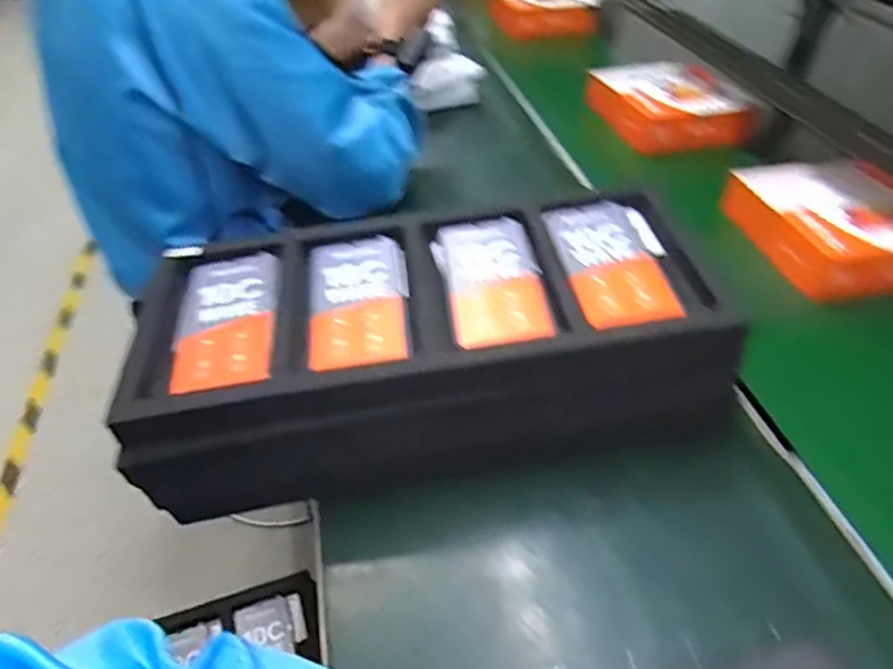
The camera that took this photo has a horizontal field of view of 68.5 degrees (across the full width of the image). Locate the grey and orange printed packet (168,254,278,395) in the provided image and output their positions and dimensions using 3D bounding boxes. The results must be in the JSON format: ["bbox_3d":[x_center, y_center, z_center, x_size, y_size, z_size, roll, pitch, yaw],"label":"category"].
[{"bbox_3d":[-0.193,-0.014,0.574,0.083,0.014,0.165,-7,43,-6],"label":"grey and orange printed packet"}]

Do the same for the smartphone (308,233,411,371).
[{"bbox_3d":[-0.076,-0.034,0.574,0.083,0.013,0.164,-7,43,-6],"label":"smartphone"}]

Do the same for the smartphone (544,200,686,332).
[{"bbox_3d":[0.143,-0.068,0.583,0.077,0.012,0.168,-4,42,-3],"label":"smartphone"}]

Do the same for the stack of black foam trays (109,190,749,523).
[{"bbox_3d":[-0.028,0.002,0.589,0.450,0.120,0.230,-4,42,-3],"label":"stack of black foam trays"}]

